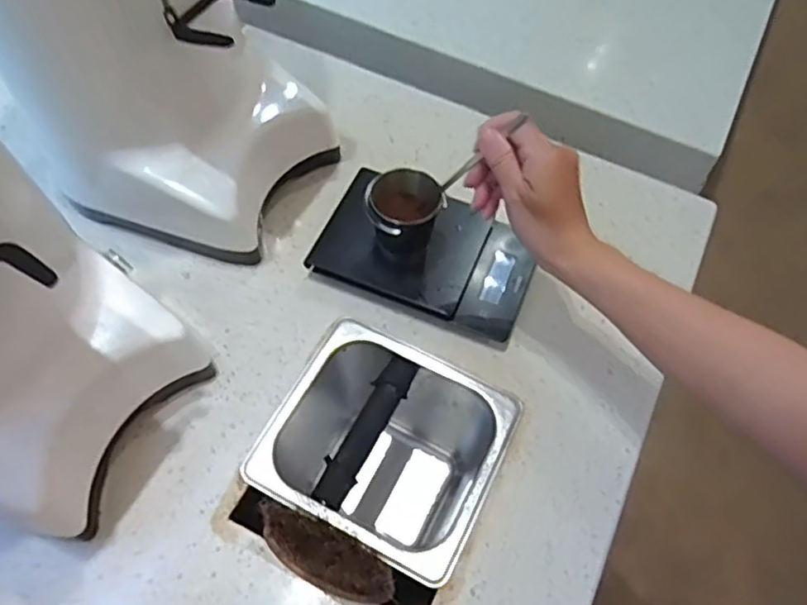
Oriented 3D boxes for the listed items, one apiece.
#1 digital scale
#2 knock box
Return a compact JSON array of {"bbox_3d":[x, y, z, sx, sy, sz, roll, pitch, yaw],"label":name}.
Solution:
[{"bbox_3d":[0.021,-0.045,0.573,0.188,0.034,0.116,20,62,8],"label":"digital scale"},{"bbox_3d":[-0.019,0.147,0.565,0.181,0.157,0.172,25,62,12],"label":"knock box"}]

